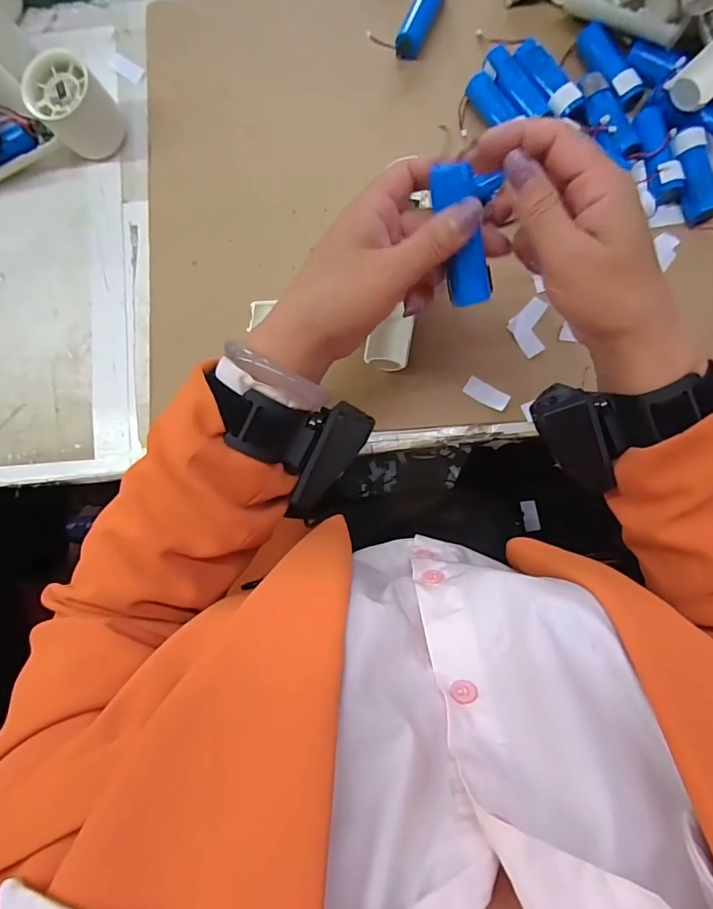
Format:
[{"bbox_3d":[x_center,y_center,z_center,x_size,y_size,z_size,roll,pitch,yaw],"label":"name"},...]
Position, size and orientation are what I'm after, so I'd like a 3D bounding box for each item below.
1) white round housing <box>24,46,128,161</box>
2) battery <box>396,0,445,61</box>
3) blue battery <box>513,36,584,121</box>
[{"bbox_3d":[-0.236,-0.291,0.400,0.056,0.058,0.056,-1,83,4],"label":"white round housing"},{"bbox_3d":[0.057,-0.378,0.408,0.022,0.023,0.073,24,85,7],"label":"battery"},{"bbox_3d":[0.157,-0.305,0.390,0.025,0.019,0.072,-32,82,0],"label":"blue battery"}]

